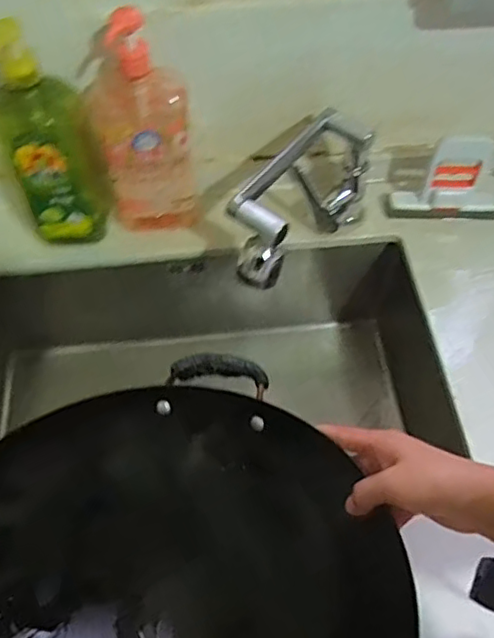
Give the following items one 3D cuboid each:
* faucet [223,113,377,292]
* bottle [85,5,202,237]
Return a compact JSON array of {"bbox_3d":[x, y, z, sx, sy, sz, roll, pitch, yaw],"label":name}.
[{"bbox_3d":[0.054,-0.132,0.742,0.088,0.131,0.224,32,61,19],"label":"faucet"},{"bbox_3d":[-0.122,-0.219,0.732,0.114,0.280,0.082,-9,56,-6],"label":"bottle"}]

